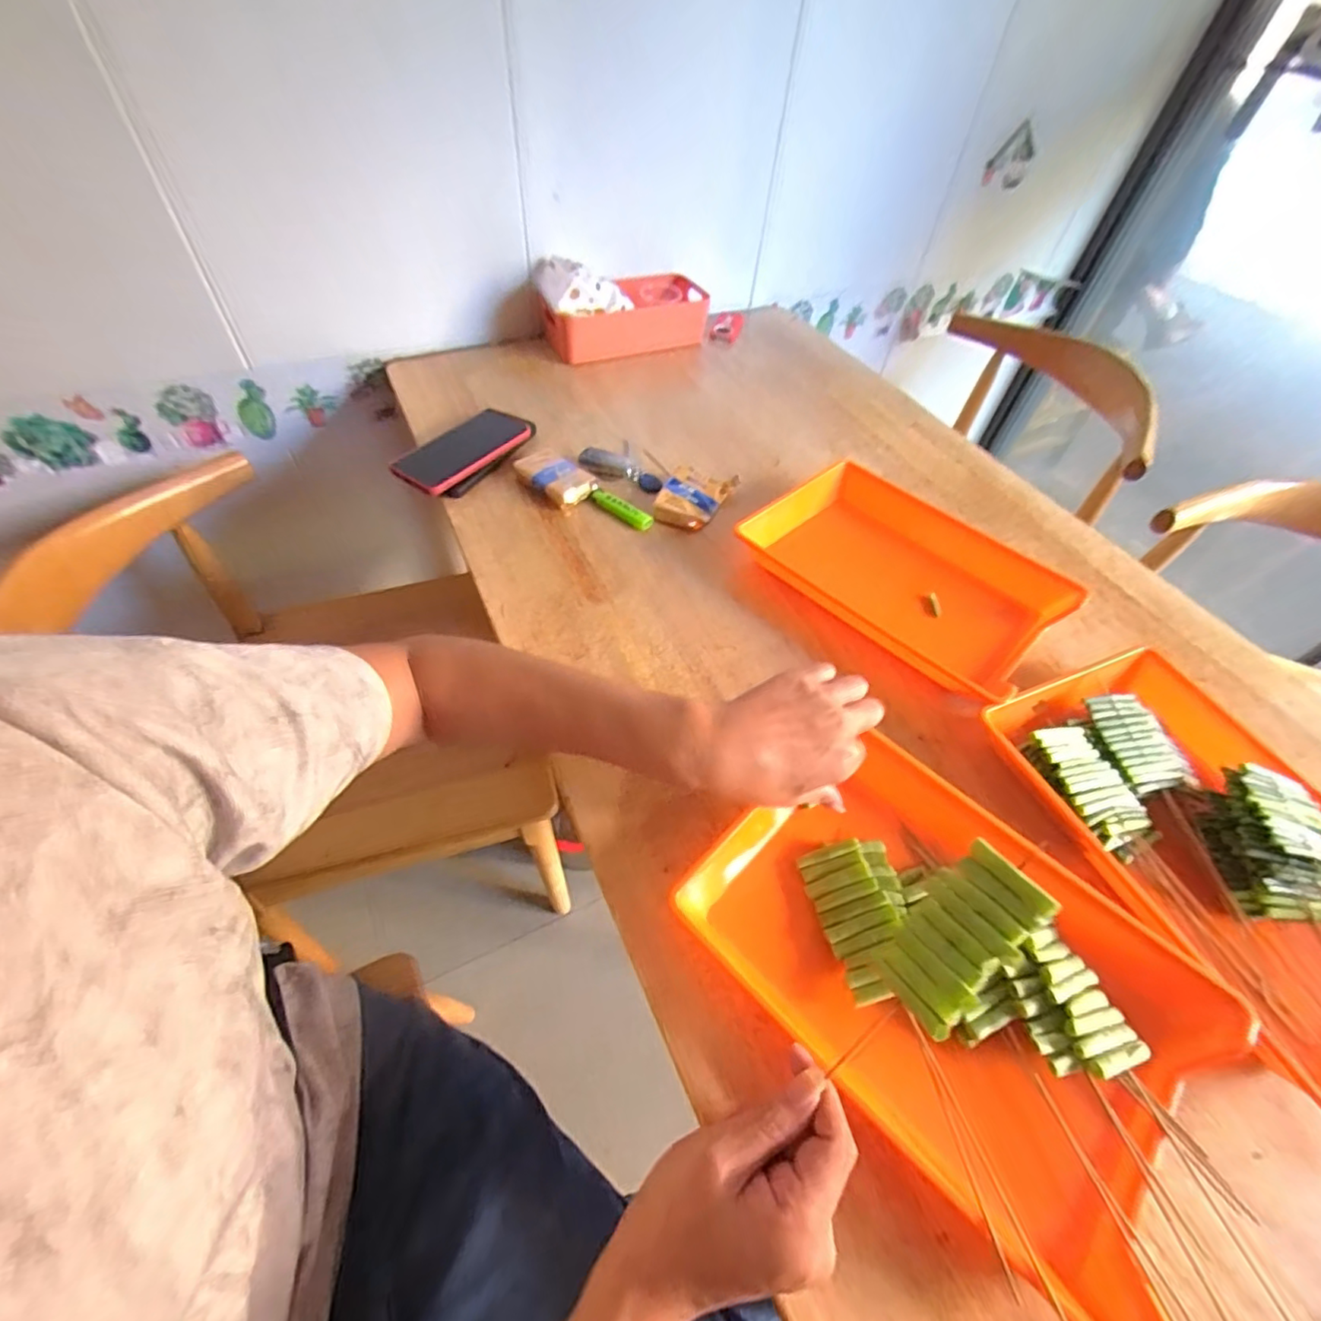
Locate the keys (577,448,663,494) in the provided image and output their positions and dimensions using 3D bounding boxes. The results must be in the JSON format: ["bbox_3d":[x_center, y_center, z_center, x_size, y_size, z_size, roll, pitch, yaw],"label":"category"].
[{"bbox_3d":[-0.047,-0.218,0.670,0.101,0.022,0.032,21,54,11],"label":"keys"}]

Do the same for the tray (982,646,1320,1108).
[{"bbox_3d":[0.402,0.129,0.411,0.209,0.048,0.308,-12,55,-14],"label":"tray"}]

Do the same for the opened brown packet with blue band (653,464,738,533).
[{"bbox_3d":[0.037,-0.184,0.652,0.063,0.024,0.093,24,55,13],"label":"opened brown packet with blue band"}]

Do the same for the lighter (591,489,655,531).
[{"bbox_3d":[-0.040,-0.164,0.637,0.073,0.014,0.016,34,57,20],"label":"lighter"}]

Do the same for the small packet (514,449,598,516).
[{"bbox_3d":[-0.115,-0.200,0.649,0.084,0.022,0.050,39,59,22],"label":"small packet"}]

